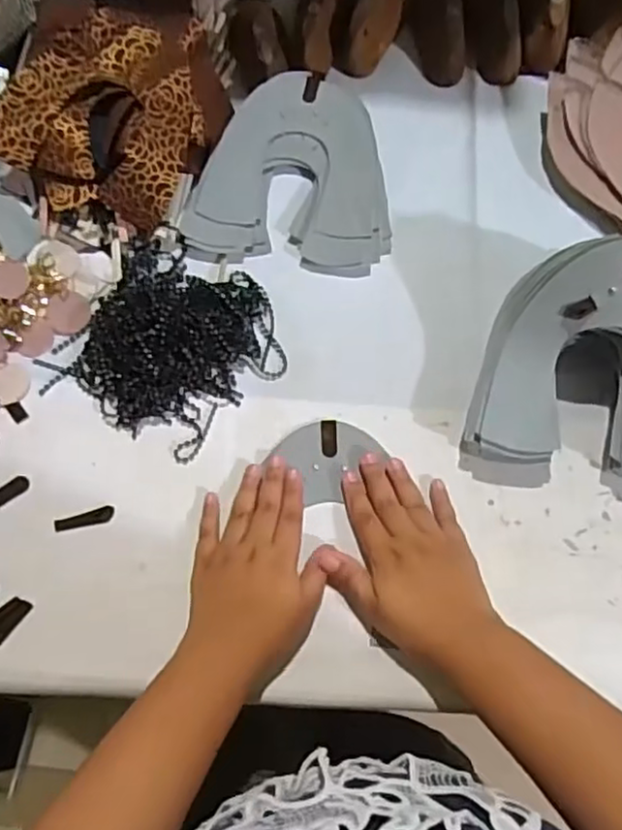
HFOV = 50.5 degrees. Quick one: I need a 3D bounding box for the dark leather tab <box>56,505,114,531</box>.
[{"bbox_3d":[-0.165,0.076,0.481,0.042,0.004,0.011,-16,69,-7],"label":"dark leather tab"}]

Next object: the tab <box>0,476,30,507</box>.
[{"bbox_3d":[-0.224,0.056,0.493,0.027,0.004,0.014,-37,81,-21],"label":"tab"}]

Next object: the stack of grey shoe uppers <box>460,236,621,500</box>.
[{"bbox_3d":[0.205,-0.036,0.470,0.163,0.118,0.147,7,69,2],"label":"stack of grey shoe uppers"}]

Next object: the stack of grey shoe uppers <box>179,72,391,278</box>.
[{"bbox_3d":[-0.013,-0.224,0.593,0.170,0.021,0.196,7,69,2],"label":"stack of grey shoe uppers"}]

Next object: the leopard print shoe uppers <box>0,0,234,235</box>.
[{"bbox_3d":[-0.165,-0.265,0.570,0.163,0.083,0.188,11,69,4],"label":"leopard print shoe uppers"}]

